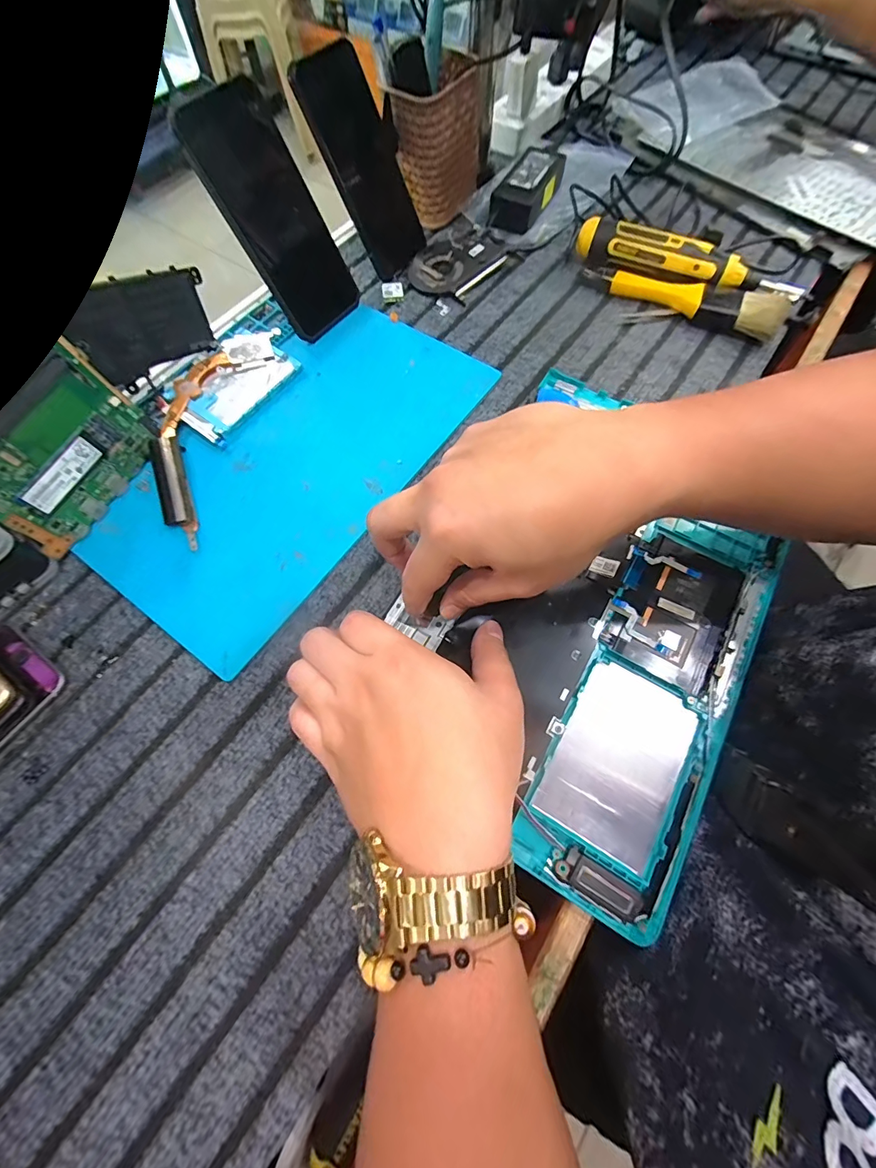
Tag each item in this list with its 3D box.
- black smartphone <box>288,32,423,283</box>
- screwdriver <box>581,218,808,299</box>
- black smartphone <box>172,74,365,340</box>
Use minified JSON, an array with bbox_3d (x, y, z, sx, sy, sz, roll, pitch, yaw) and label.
[{"bbox_3d":[-0.064,-0.389,0.410,0.015,0.153,0.075,22,64,42],"label":"black smartphone"},{"bbox_3d":[0.238,-0.308,0.422,0.210,0.034,0.038,24,71,10],"label":"screwdriver"},{"bbox_3d":[-0.133,-0.306,0.370,0.017,0.163,0.081,24,68,41],"label":"black smartphone"}]

